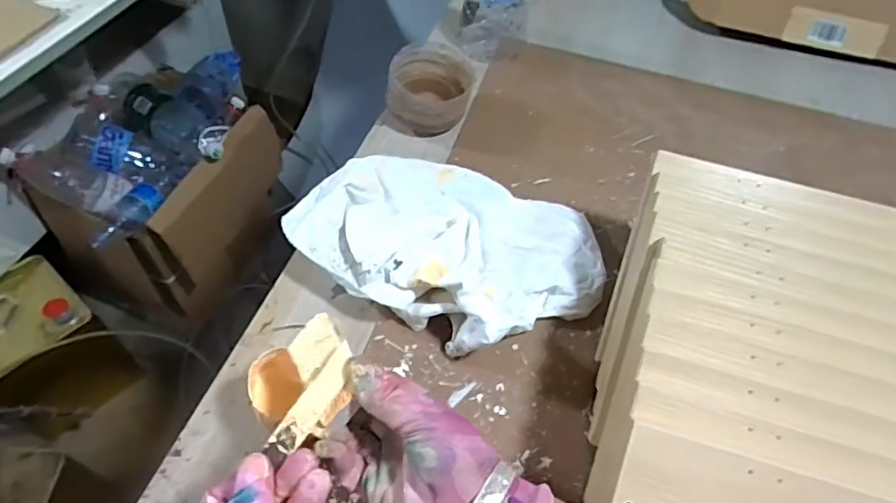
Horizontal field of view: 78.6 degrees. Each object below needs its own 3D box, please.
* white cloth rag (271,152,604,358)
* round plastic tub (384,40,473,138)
[{"bbox_3d":[0.001,-0.013,0.534,0.304,0.064,0.205,22,55,11],"label":"white cloth rag"},{"bbox_3d":[-0.020,-0.202,0.676,0.098,0.062,0.102,11,54,3],"label":"round plastic tub"}]

